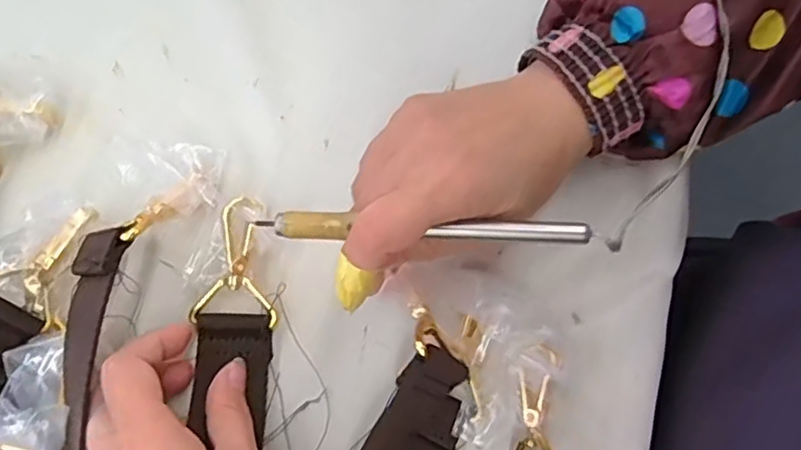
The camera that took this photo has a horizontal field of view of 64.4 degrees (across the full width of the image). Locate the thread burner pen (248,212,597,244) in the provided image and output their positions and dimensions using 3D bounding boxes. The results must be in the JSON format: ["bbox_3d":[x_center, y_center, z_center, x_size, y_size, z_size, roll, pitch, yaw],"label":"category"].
[{"bbox_3d":[0.009,0.002,0.257,0.133,0.006,0.011,2,75,3],"label":"thread burner pen"}]

